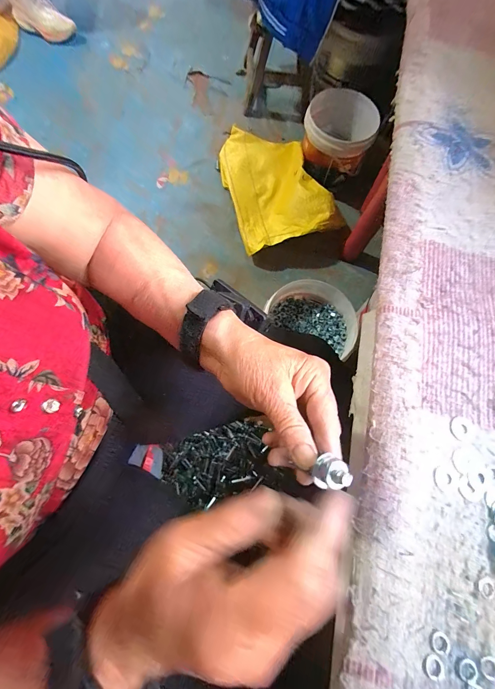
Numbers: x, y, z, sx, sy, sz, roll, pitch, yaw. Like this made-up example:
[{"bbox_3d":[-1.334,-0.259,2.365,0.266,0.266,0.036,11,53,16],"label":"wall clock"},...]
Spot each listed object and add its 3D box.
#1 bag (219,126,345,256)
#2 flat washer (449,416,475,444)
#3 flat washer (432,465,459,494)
[{"bbox_3d":[0.071,-0.527,0.922,0.278,0.096,0.488,-15,71,-6],"label":"bag"},{"bbox_3d":[0.206,0.081,0.278,0.025,0.004,0.023,0,70,-1],"label":"flat washer"},{"bbox_3d":[0.178,0.121,0.260,0.024,0.004,0.022,5,70,1],"label":"flat washer"}]

